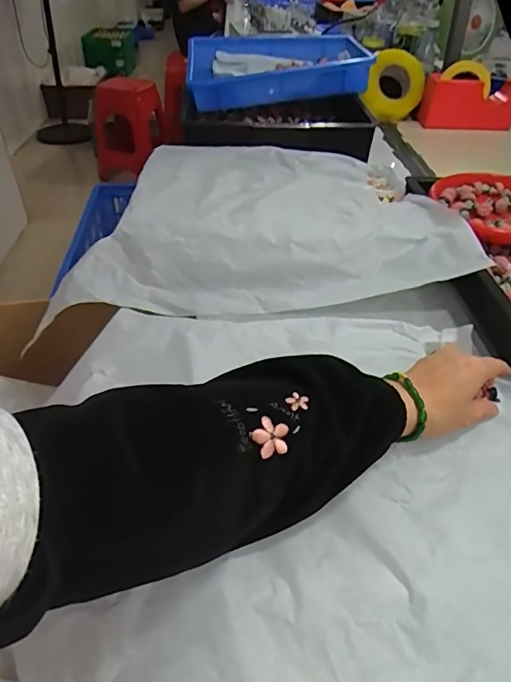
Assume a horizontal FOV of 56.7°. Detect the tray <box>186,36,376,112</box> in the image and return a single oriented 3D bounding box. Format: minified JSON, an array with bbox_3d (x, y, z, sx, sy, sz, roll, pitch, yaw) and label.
[{"bbox_3d":[0.043,-0.592,1.025,0.385,0.072,0.284,-6,40,-6],"label":"tray"}]

